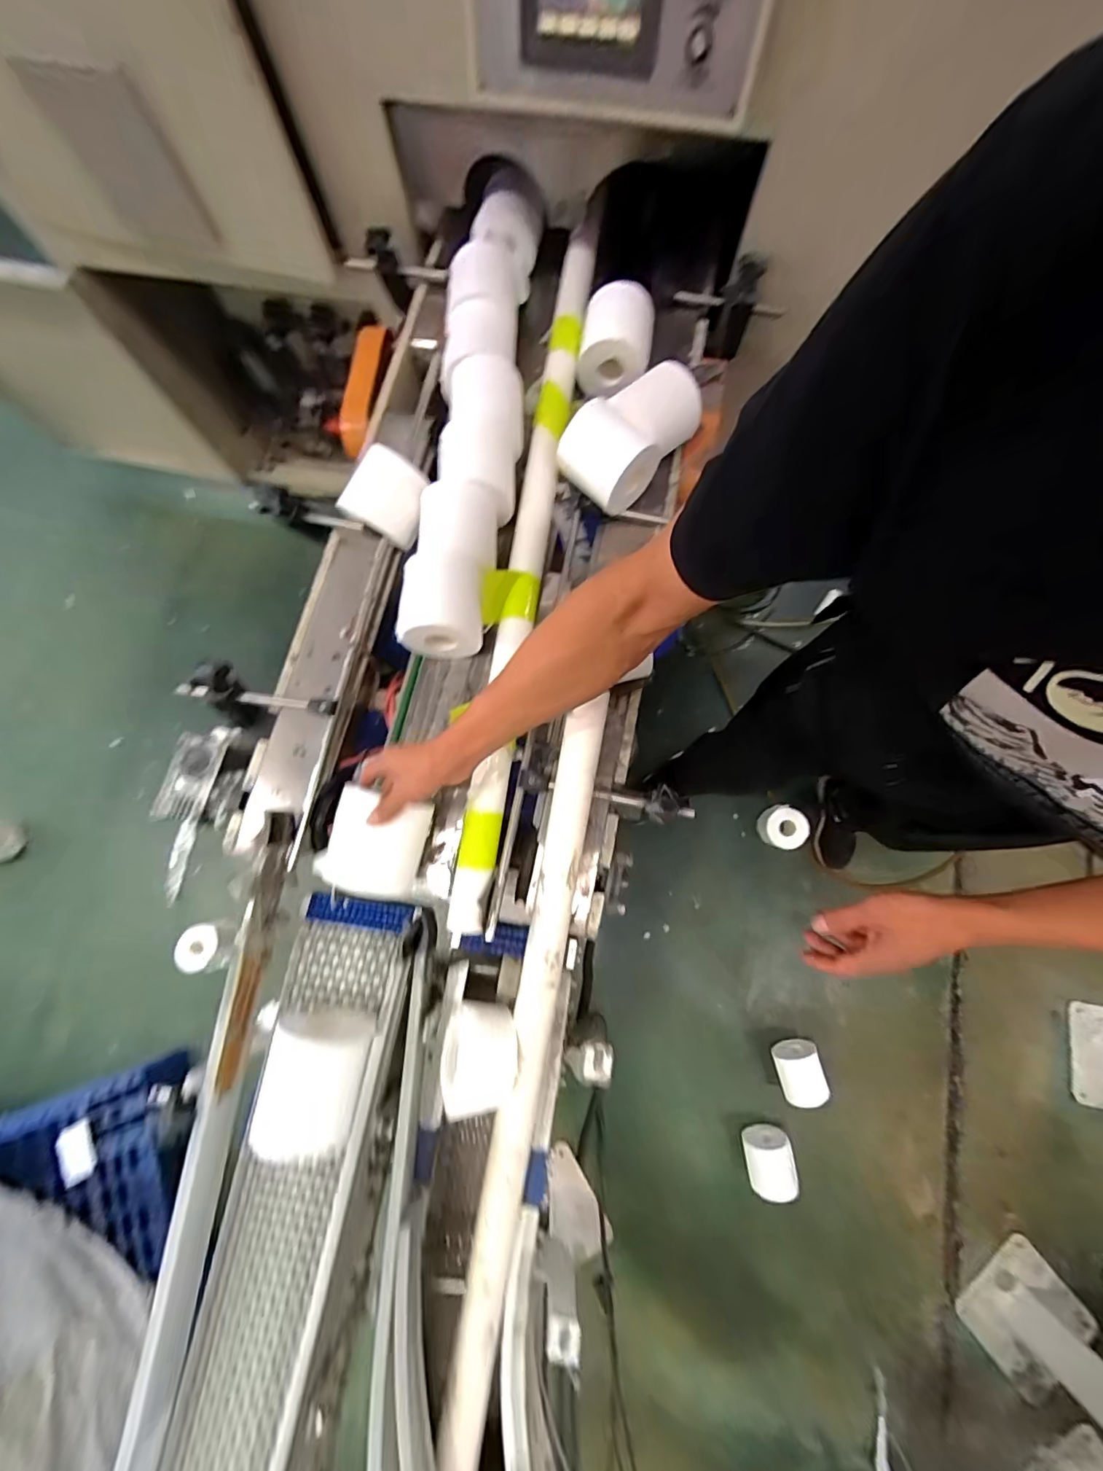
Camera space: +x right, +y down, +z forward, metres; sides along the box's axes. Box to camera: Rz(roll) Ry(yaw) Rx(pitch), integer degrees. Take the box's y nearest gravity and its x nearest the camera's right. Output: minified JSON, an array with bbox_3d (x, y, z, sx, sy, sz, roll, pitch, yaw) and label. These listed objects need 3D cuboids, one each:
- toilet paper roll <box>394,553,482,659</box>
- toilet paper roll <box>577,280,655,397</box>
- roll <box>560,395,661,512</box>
[{"bbox_3d":[-0.144,-0.168,0.636,0.104,0.112,0.097,4,77,2],"label":"toilet paper roll"},{"bbox_3d":[0.099,-0.603,0.739,0.109,0.096,0.101,4,76,2],"label":"toilet paper roll"},{"bbox_3d":[0.077,-0.390,0.680,0.106,0.107,0.104,44,81,10],"label":"roll"}]

